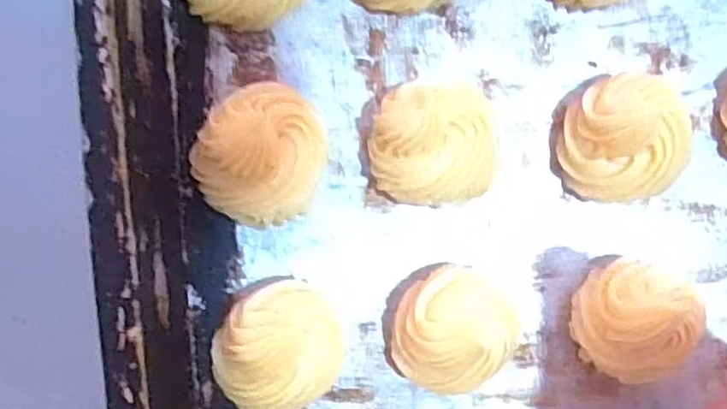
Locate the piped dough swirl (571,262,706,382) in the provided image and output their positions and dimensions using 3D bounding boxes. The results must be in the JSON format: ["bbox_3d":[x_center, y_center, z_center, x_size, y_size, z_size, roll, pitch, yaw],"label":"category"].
[{"bbox_3d":[0.081,0.035,0.203,0.040,0.027,0.034,37,87,-1],"label":"piped dough swirl"}]

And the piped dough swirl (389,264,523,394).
[{"bbox_3d":[0.027,0.039,0.203,0.037,0.023,0.038,0,89,-3],"label":"piped dough swirl"}]

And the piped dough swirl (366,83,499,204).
[{"bbox_3d":[0.021,-0.018,0.203,0.038,0.025,0.035,0,89,-3],"label":"piped dough swirl"}]

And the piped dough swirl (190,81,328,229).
[{"bbox_3d":[-0.030,-0.015,0.200,0.037,0.023,0.041,31,87,-2],"label":"piped dough swirl"}]

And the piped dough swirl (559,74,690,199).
[{"bbox_3d":[0.081,-0.021,0.209,0.037,0.020,0.037,0,89,-3],"label":"piped dough swirl"}]

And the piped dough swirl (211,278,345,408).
[{"bbox_3d":[-0.025,0.043,0.200,0.039,0.022,0.036,0,89,-3],"label":"piped dough swirl"}]

